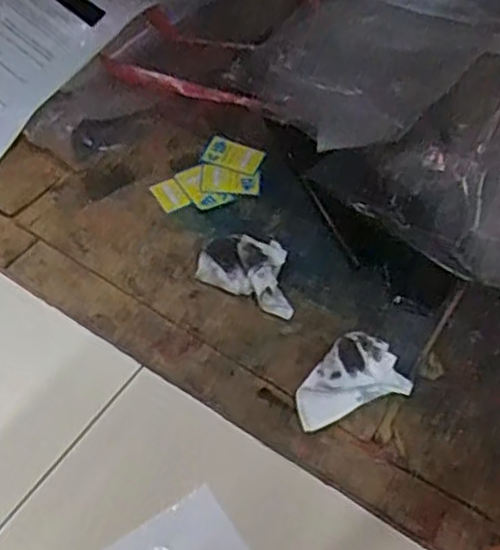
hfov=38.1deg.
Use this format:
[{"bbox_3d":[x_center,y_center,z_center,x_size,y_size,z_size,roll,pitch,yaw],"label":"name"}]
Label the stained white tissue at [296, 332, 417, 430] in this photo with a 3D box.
[{"bbox_3d":[0.078,0.083,0.592,0.091,0.025,0.058,-19,59,-15],"label":"stained white tissue"}]

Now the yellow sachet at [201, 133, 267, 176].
[{"bbox_3d":[-0.016,-0.123,0.742,0.062,0.006,0.037,22,67,19],"label":"yellow sachet"}]

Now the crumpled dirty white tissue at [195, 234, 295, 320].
[{"bbox_3d":[0.004,-0.007,0.649,0.091,0.016,0.063,24,58,13],"label":"crumpled dirty white tissue"}]

